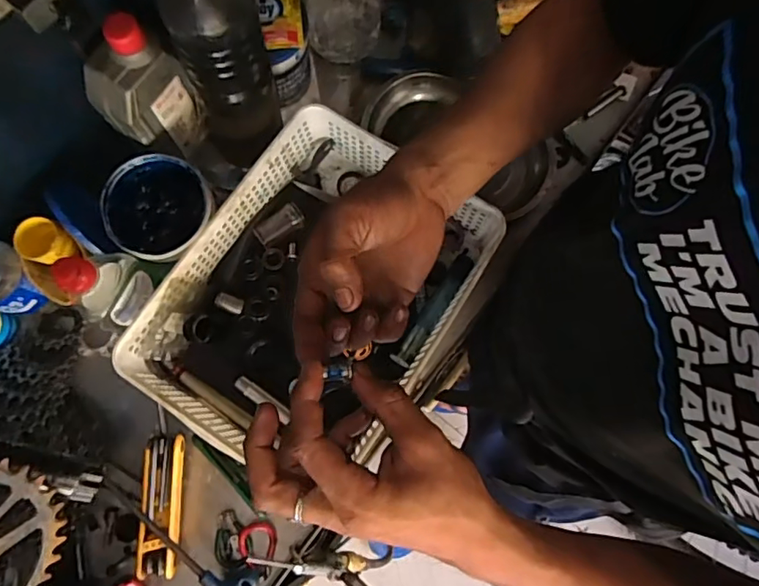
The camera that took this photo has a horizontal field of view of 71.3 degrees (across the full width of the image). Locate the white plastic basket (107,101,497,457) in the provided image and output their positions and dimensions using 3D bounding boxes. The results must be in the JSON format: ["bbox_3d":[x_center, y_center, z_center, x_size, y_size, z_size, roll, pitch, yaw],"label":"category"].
[{"bbox_3d":[-0.075,-0.004,0.544,0.258,0.078,0.342,40,80,7],"label":"white plastic basket"}]

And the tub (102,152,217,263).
[{"bbox_3d":[-0.218,-0.076,0.547,0.098,0.085,0.101,0,78,-1],"label":"tub"}]

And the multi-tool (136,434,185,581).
[{"bbox_3d":[-0.212,0.206,0.514,0.036,0.020,0.128,1,78,-1],"label":"multi-tool"}]

